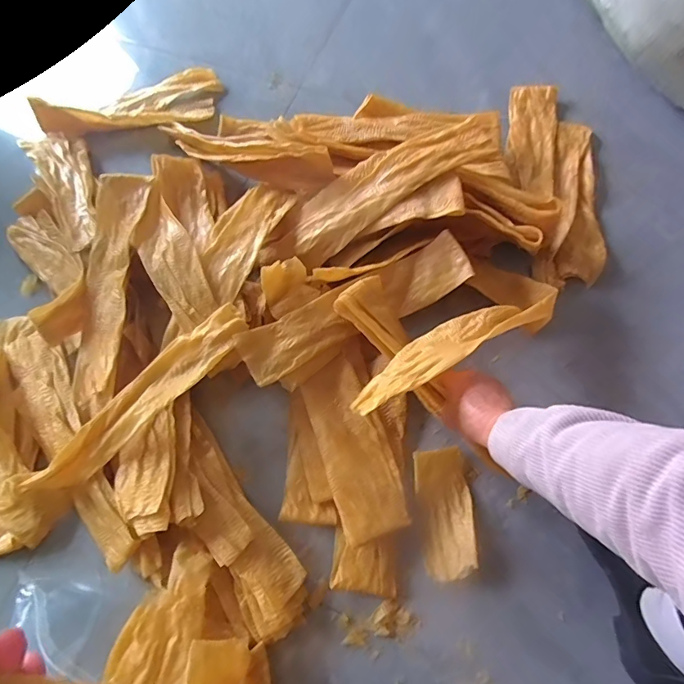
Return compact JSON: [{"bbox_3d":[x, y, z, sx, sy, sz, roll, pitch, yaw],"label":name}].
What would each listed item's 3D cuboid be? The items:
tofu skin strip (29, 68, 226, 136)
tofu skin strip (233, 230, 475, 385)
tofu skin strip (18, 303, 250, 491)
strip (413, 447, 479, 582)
[{"bbox_3d":[-0.399,-0.448,0.861,0.329,0.042,0.143,-5,69,0],"label":"tofu skin strip"},{"bbox_3d":[0.024,-0.047,0.648,0.349,0.054,0.082,-29,71,-8],"label":"tofu skin strip"},{"bbox_3d":[-0.254,0.082,0.591,0.332,0.058,0.063,-43,74,-13],"label":"tofu skin strip"},{"bbox_3d":[0.137,0.221,0.599,0.068,0.028,0.155,-7,69,0],"label":"strip"}]

